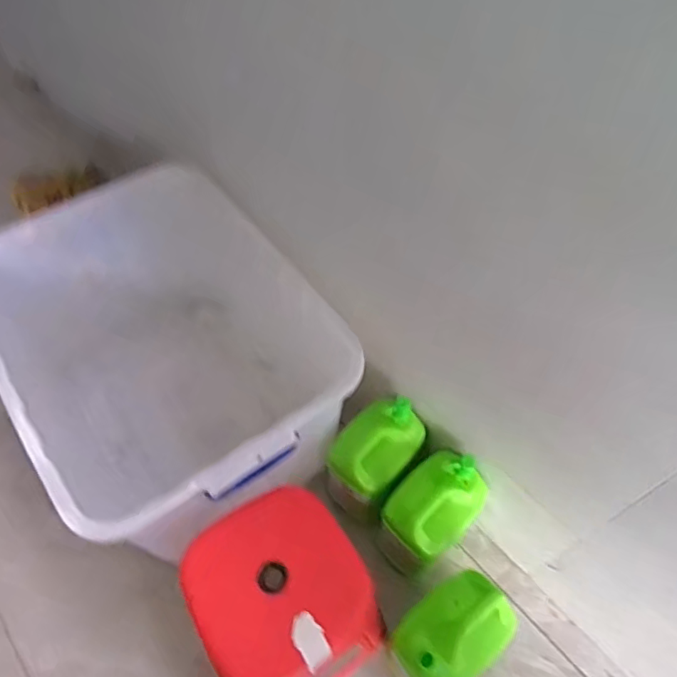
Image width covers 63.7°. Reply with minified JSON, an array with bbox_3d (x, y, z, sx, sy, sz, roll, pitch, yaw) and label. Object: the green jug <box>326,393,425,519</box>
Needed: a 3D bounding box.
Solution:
[{"bbox_3d":[0.076,0.245,1.128,0.144,0.240,0.196,34,62,20],"label":"green jug"}]

